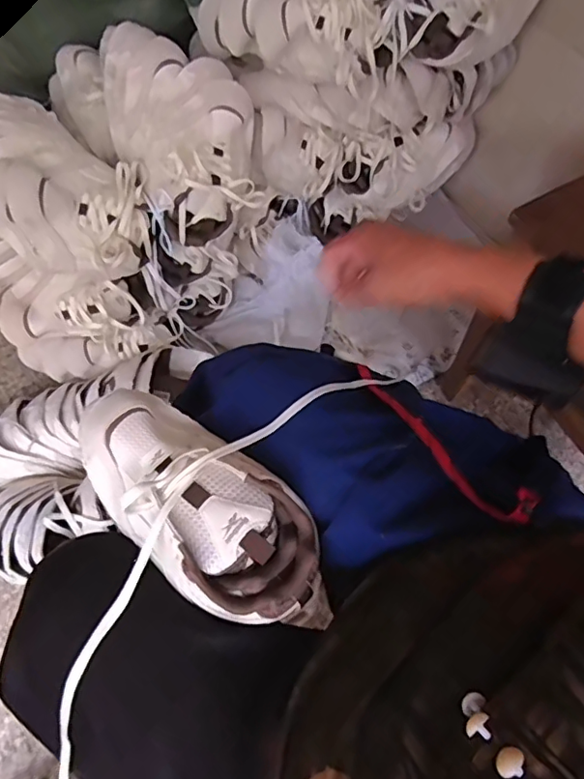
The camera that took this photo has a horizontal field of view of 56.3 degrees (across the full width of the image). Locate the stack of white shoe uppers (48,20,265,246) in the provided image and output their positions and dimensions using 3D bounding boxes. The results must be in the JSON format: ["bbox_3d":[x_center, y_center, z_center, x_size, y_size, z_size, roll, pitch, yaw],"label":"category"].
[{"bbox_3d":[-0.196,-0.395,0.796,0.190,0.155,0.349,-39,68,-17],"label":"stack of white shoe uppers"}]

